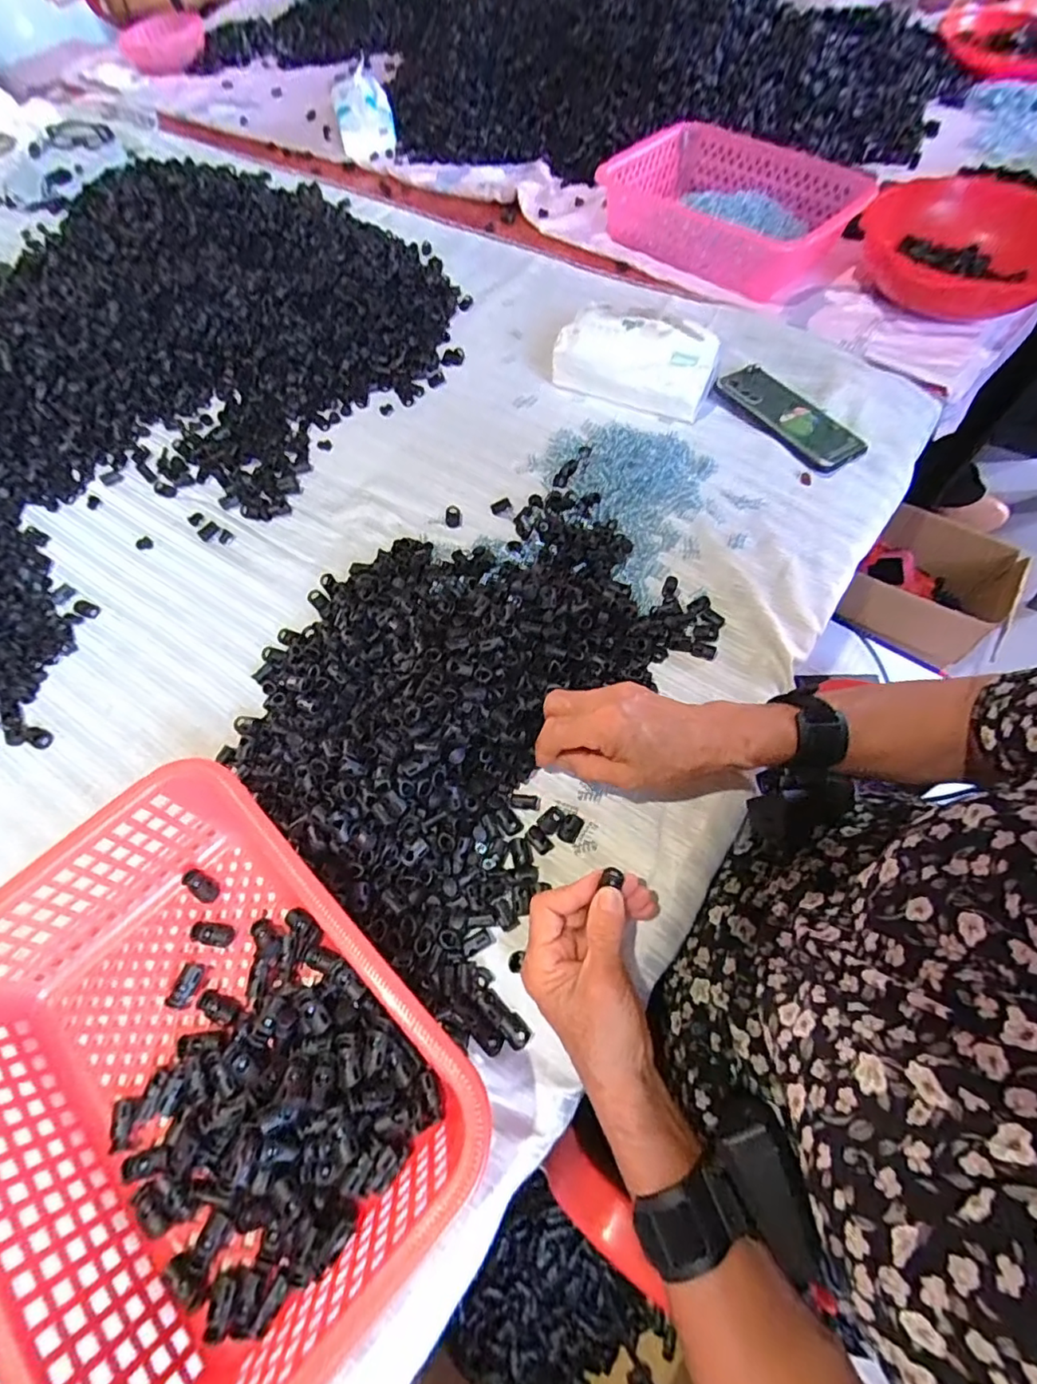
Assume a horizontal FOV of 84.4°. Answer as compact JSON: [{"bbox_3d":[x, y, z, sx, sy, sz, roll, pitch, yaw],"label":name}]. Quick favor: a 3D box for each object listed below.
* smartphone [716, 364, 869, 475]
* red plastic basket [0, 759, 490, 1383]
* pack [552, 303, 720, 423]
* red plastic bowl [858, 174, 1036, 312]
[{"bbox_3d":[0.288,-0.294,0.609,0.083,0.009,0.162,-36,72,-22],"label":"smartphone"},{"bbox_3d":[-0.181,0.210,0.330,0.300,0.077,0.219,41,71,20],"label":"red plastic basket"},{"bbox_3d":[0.127,-0.362,0.622,0.173,0.071,0.071,21,66,13],"label":"pack"},{"bbox_3d":[0.555,-0.558,0.709,0.286,0.058,0.256,-14,62,-4],"label":"red plastic bowl"}]

